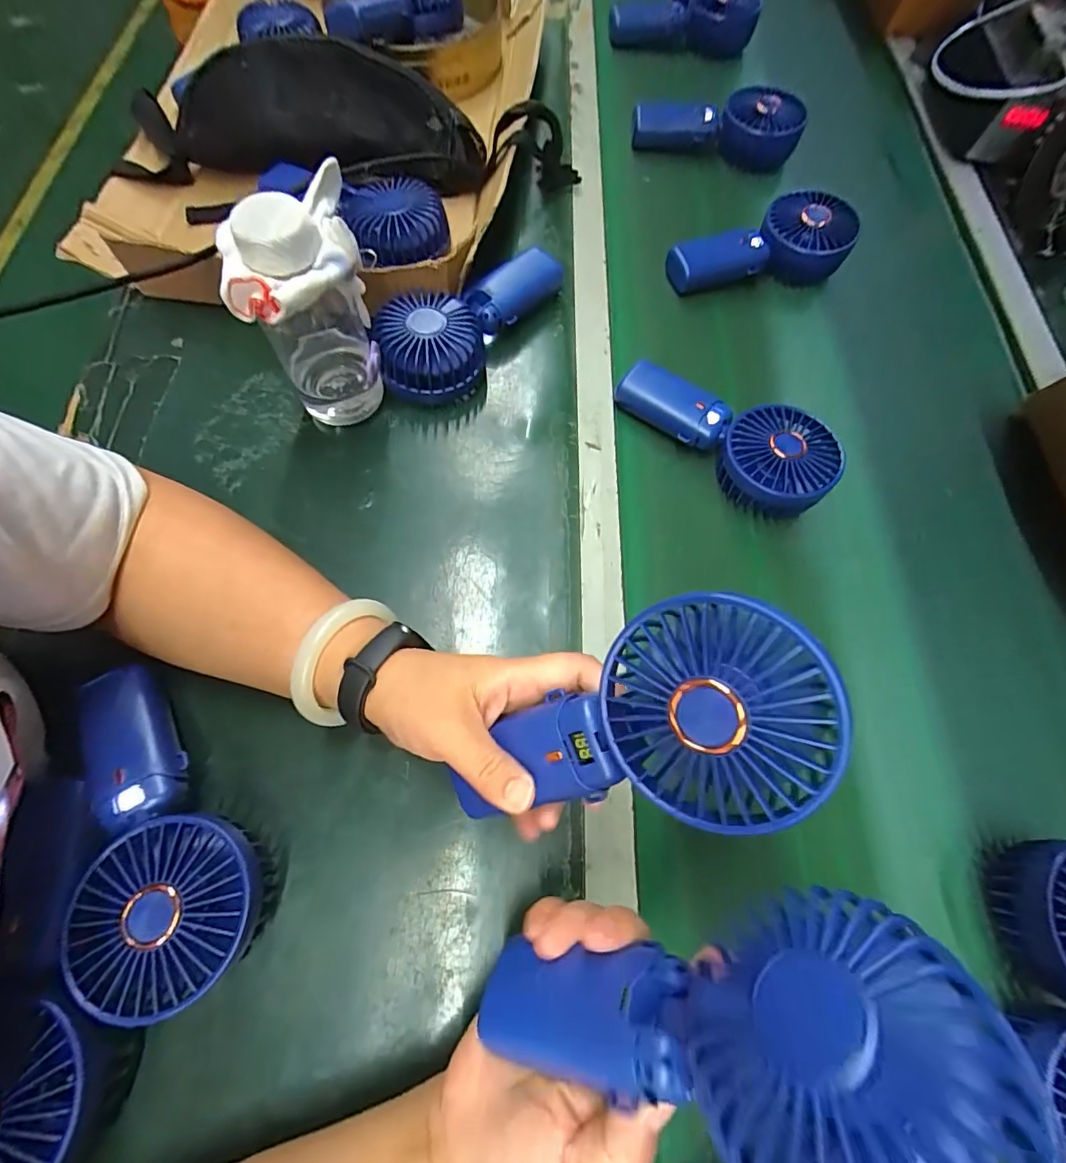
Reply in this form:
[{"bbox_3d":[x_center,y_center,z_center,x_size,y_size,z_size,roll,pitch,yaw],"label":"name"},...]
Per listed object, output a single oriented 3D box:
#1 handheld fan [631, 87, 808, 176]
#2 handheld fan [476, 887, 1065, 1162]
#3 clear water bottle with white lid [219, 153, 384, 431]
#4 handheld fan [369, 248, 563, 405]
[{"bbox_3d":[0.209,-0.525,0.591,0.187,0.069,0.081,2,68,-5],"label":"handheld fan"},{"bbox_3d":[0.050,0.157,0.166,0.177,0.042,0.081,-23,25,26],"label":"handheld fan"},{"bbox_3d":[-0.150,-0.186,0.353,0.075,0.149,0.106,-11,70,-7],"label":"clear water bottle with white lid"},{"bbox_3d":[-0.055,-0.229,0.431,0.080,0.049,0.190,31,70,9],"label":"handheld fan"}]

